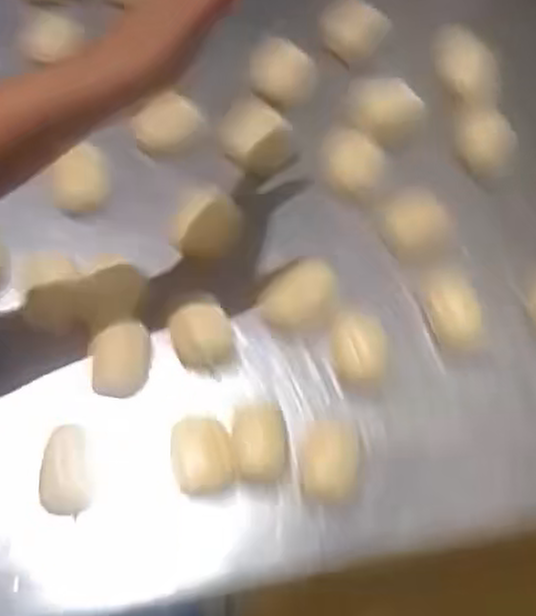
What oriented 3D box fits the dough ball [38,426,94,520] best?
[{"bbox_3d":[-0.142,0.115,0.566,0.042,0.036,0.067,5,68,-2],"label":"dough ball"}]

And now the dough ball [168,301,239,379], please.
[{"bbox_3d":[-0.050,0.026,0.608,0.047,0.029,0.052,-14,68,-9],"label":"dough ball"}]

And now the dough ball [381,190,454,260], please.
[{"bbox_3d":[0.123,-0.067,0.652,0.057,0.023,0.061,1,67,-3],"label":"dough ball"}]

